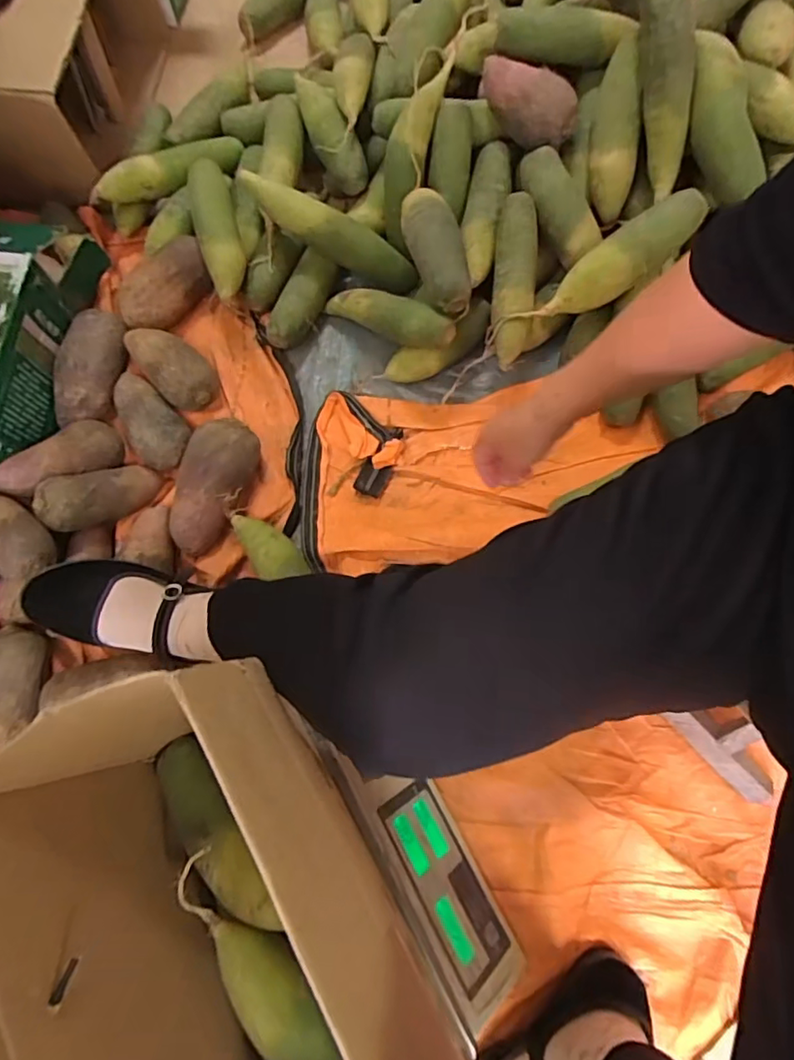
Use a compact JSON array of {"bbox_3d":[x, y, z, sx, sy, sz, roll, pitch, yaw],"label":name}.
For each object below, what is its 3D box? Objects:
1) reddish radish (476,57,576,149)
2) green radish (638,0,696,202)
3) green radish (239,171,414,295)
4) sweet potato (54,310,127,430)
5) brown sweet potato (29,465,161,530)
[{"bbox_3d":[0.158,-0.534,0.704,0.059,0.069,0.143,-39,76,-9],"label":"reddish radish"},{"bbox_3d":[0.302,-0.501,0.631,0.048,0.049,0.215,-13,113,-2],"label":"green radish"},{"bbox_3d":[-0.092,-0.396,0.743,0.238,0.050,0.058,23,74,-21],"label":"green radish"},{"bbox_3d":[-0.403,-0.210,0.731,0.075,0.053,0.150,4,74,3],"label":"sweet potato"},{"bbox_3d":[-0.358,-0.046,0.675,0.140,0.046,0.062,-26,71,-44],"label":"brown sweet potato"}]

